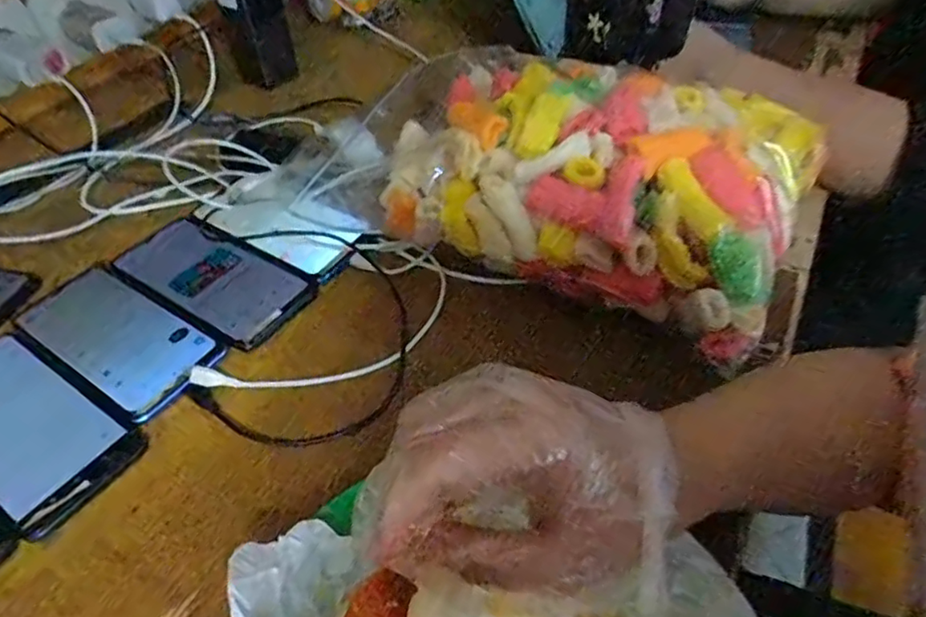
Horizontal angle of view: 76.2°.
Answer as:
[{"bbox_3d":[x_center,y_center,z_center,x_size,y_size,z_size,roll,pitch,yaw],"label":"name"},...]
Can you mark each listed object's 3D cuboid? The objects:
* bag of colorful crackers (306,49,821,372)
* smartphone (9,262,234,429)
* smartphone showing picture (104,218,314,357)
[{"bbox_3d":[0.067,-0.096,0.427,0.312,0.119,0.164,19,49,21],"label":"bag of colorful crackers"},{"bbox_3d":[-0.247,0.017,0.417,0.169,0.006,0.072,26,52,26],"label":"smartphone"},{"bbox_3d":[-0.196,-0.026,0.456,0.163,0.006,0.078,25,52,25],"label":"smartphone showing picture"}]

